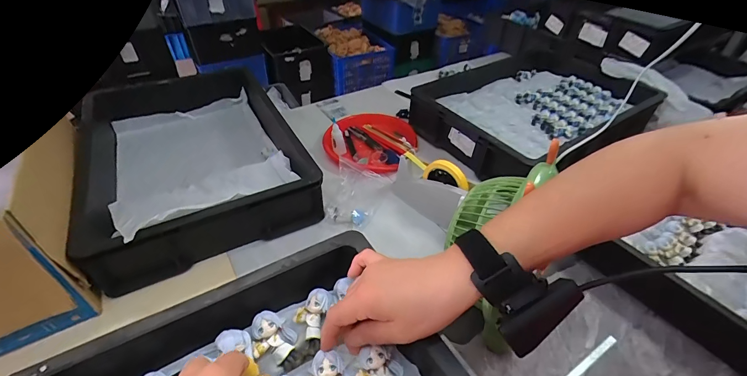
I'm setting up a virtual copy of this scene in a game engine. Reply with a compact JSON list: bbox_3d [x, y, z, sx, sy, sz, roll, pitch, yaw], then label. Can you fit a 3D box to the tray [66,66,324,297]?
[{"bbox_3d":[-0.414,-0.080,0.822,0.411,0.137,0.577,-19,46,-21],"label":"tray"}]

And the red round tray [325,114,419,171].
[{"bbox_3d":[-0.016,-0.116,0.918,0.231,0.070,0.231,0,42,0],"label":"red round tray"}]

